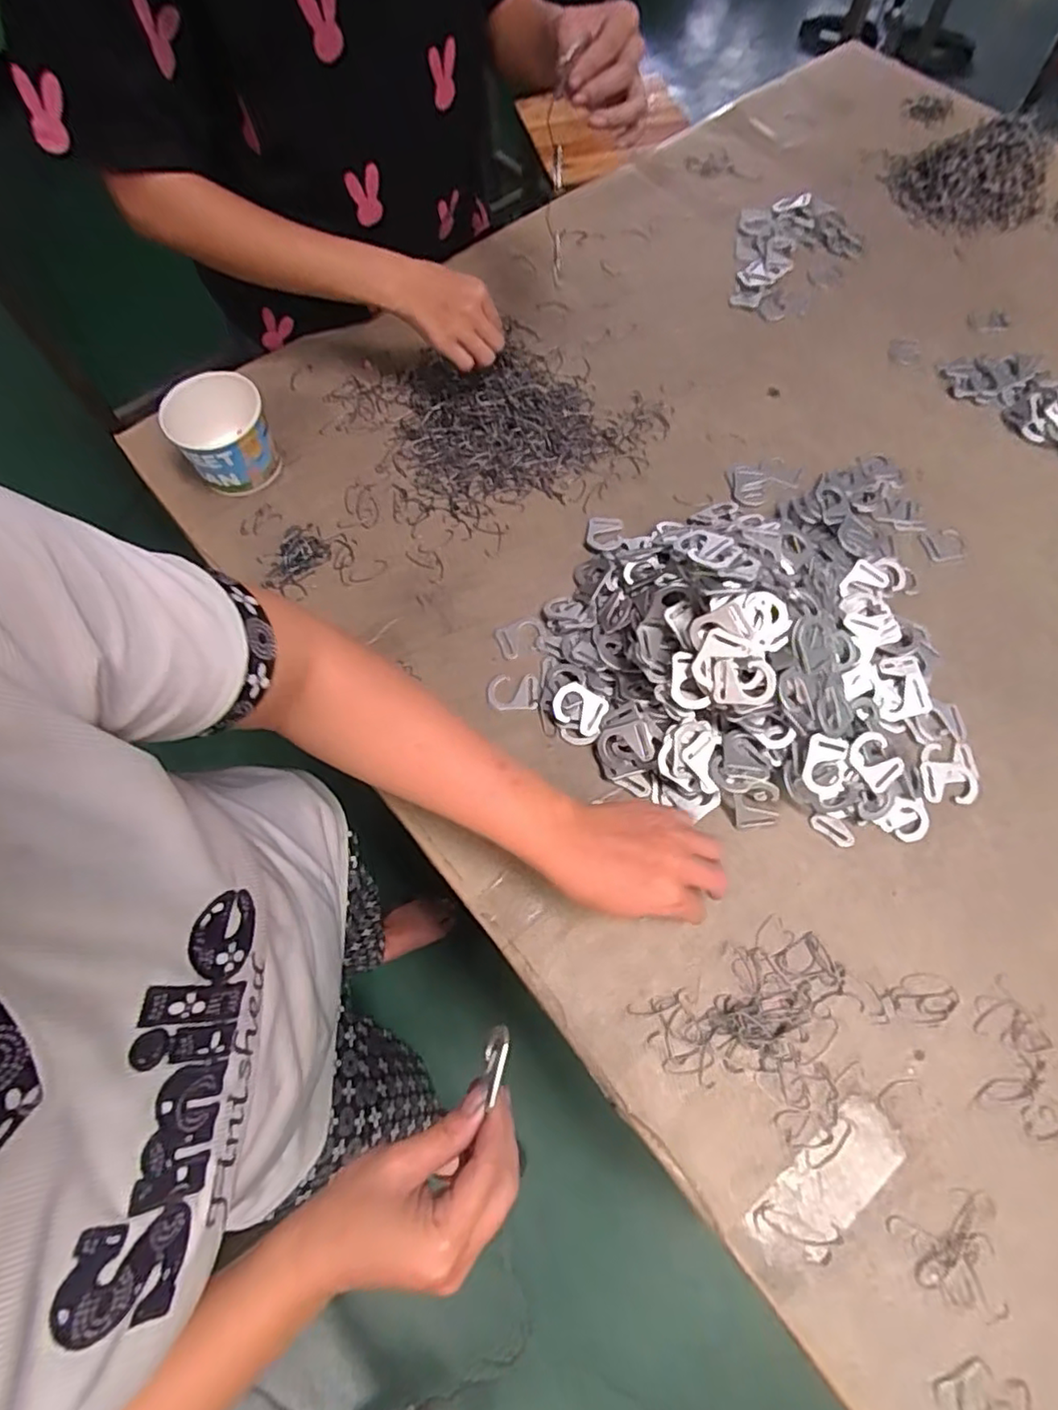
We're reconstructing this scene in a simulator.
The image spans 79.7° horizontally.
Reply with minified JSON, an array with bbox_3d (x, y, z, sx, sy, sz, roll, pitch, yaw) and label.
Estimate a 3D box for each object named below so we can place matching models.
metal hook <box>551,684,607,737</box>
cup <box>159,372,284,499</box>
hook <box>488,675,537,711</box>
[{"bbox_3d":[0.042,0.003,0.536,0.043,0.004,0.035,31,84,1],"label":"metal hook"},{"bbox_3d":[-0.296,-0.264,0.624,0.086,0.082,0.091,0,68,0],"label":"cup"},{"bbox_3d":[-0.015,-0.012,0.560,0.043,0.005,0.032,0,68,0],"label":"hook"}]

